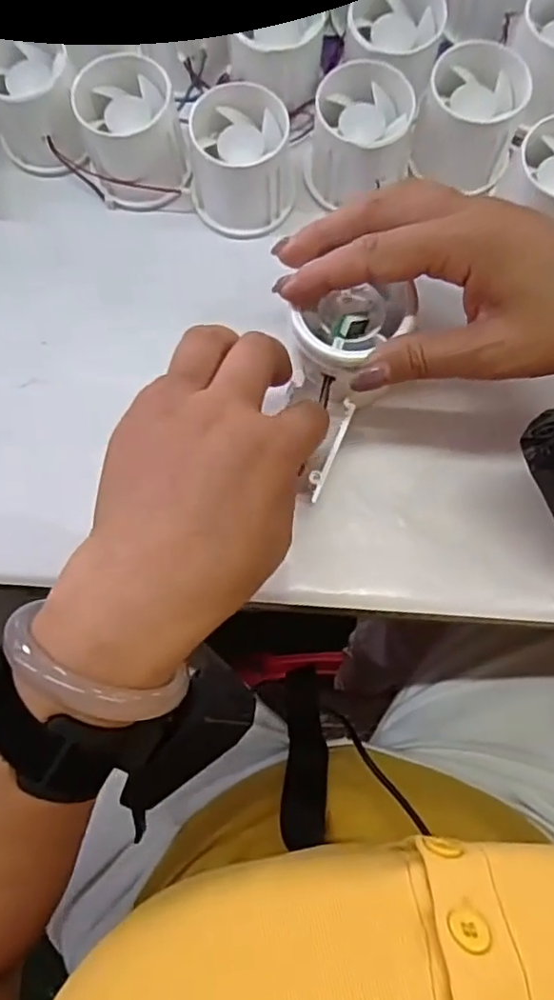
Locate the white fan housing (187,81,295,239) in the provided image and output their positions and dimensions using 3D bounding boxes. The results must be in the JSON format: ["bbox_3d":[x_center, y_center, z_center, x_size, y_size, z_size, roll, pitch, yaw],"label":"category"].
[{"bbox_3d":[-0.018,-0.181,0.334,0.053,0.046,0.054,-2,79,0],"label":"white fan housing"}]

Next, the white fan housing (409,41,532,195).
[{"bbox_3d":[0.104,-0.205,0.336,0.052,0.042,0.058,17,79,4],"label":"white fan housing"}]

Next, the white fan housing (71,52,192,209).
[{"bbox_3d":[-0.078,-0.199,0.338,0.051,0.046,0.054,-14,79,-2],"label":"white fan housing"}]

